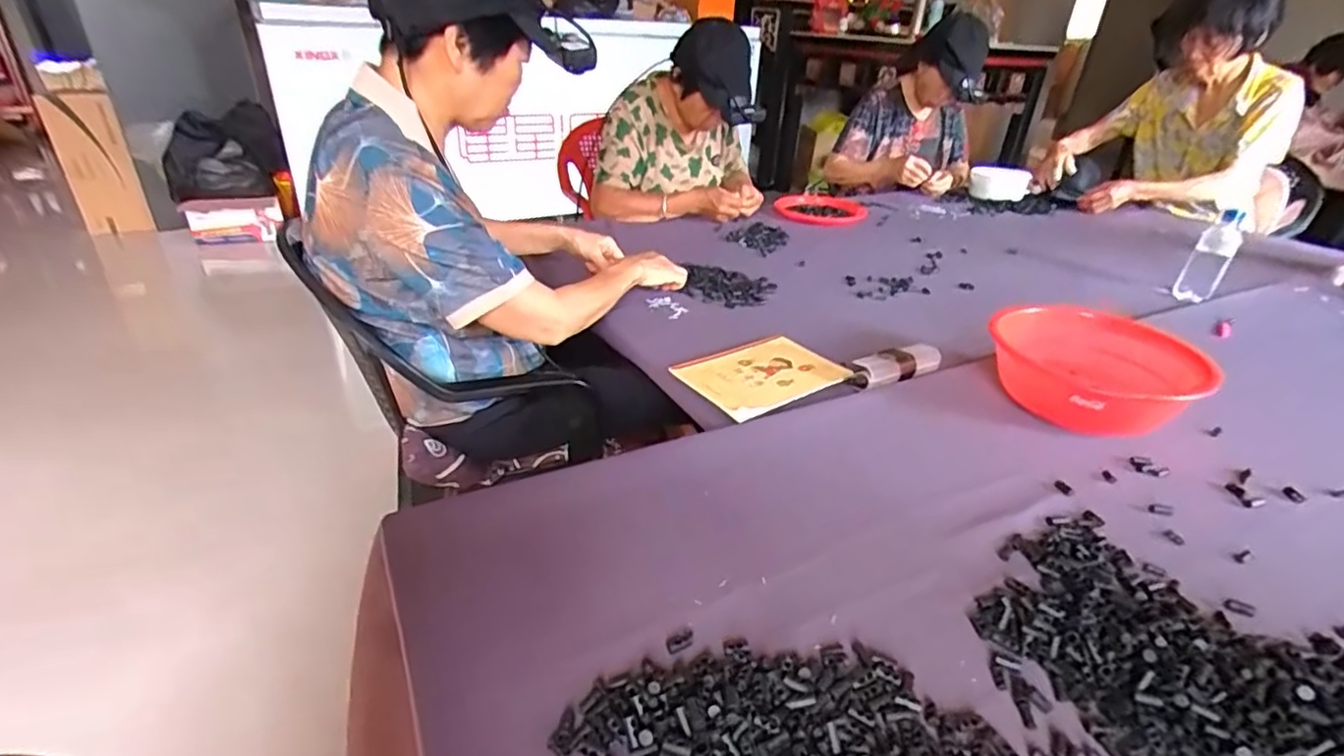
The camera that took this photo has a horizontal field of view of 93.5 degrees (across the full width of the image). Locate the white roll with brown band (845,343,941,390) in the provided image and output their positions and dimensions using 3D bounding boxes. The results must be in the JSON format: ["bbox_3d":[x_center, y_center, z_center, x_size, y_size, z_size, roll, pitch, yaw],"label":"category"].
[{"bbox_3d":[0.309,-0.021,0.863,0.173,0.032,0.045,-16,36,-33],"label":"white roll with brown band"}]

